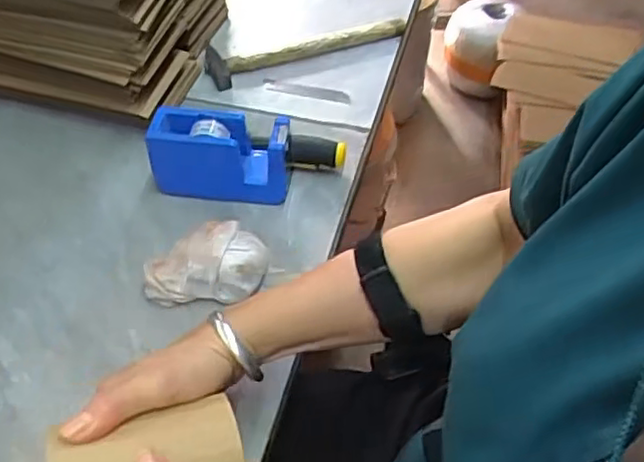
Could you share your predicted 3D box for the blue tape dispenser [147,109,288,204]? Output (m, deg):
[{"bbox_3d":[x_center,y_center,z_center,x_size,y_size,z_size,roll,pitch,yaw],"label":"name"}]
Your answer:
[{"bbox_3d":[-0.095,-0.070,0.640,0.128,0.084,0.045,7,51,4],"label":"blue tape dispenser"}]

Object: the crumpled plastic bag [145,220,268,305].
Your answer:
[{"bbox_3d":[-0.099,0.034,0.579,0.108,0.054,0.063,-18,53,-16],"label":"crumpled plastic bag"}]

